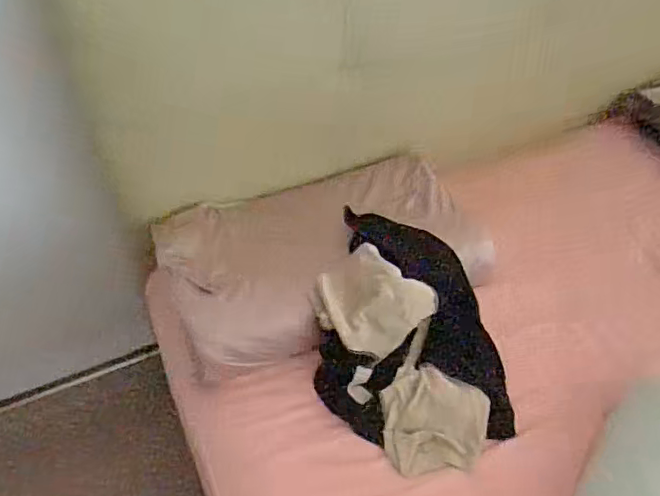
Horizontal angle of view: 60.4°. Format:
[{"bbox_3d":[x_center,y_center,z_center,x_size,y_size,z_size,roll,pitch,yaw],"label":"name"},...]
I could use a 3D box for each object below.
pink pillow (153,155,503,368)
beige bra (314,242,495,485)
[{"bbox_3d":[-0.009,-0.004,1.042,0.552,0.099,0.317,-18,51,-19],"label":"pink pillow"},{"bbox_3d":[0.110,0.184,0.928,0.209,0.089,0.368,-24,78,-23],"label":"beige bra"}]

